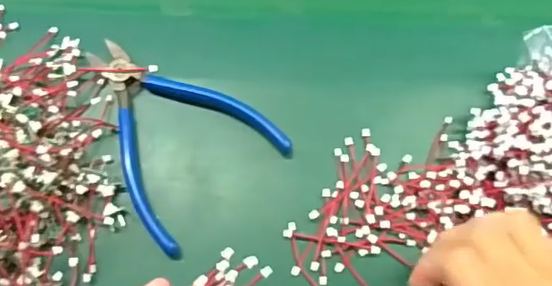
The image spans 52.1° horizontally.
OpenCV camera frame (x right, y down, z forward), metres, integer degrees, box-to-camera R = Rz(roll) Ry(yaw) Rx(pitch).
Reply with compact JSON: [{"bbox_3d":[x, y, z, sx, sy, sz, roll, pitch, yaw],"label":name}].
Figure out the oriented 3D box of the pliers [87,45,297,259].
[{"bbox_3d":[-0.073,-0.013,0.366,0.101,0.011,0.138,-41,76,-14],"label":"pliers"}]

